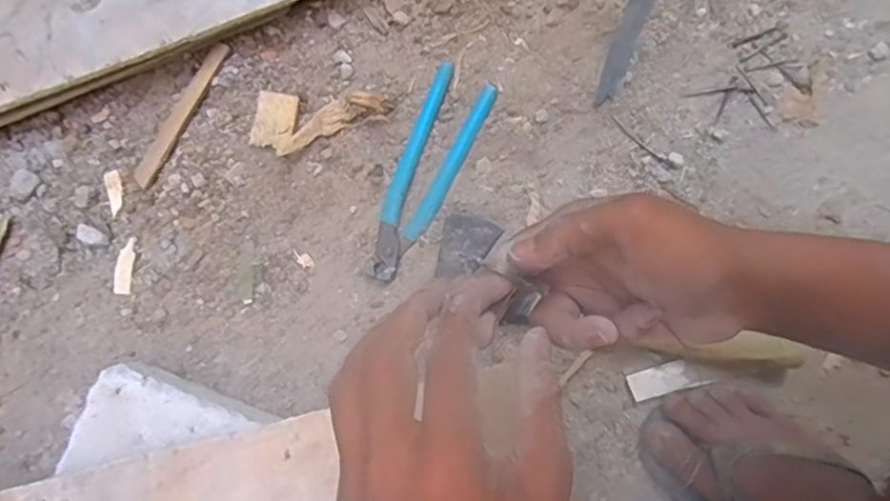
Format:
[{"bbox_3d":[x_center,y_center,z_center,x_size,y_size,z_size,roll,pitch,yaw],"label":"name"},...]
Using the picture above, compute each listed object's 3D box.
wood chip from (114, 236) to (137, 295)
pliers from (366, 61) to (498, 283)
[{"bbox_3d":[-0.310,0.015,0.555,0.017,0.004,0.054,3,79,4],"label":"wood chip"},{"bbox_3d":[-0.024,-0.076,0.553,0.061,0.019,0.214,26,81,8],"label":"pliers"}]

